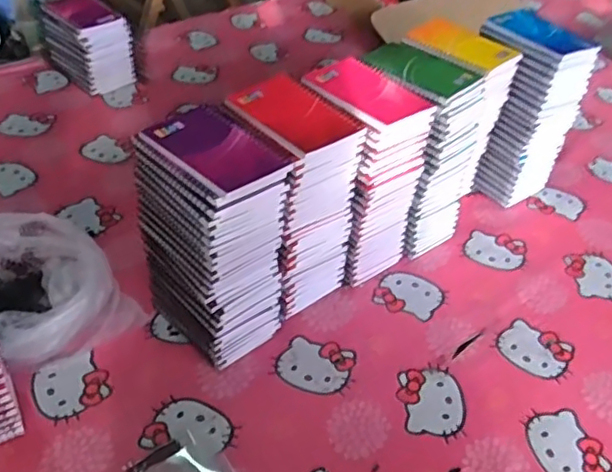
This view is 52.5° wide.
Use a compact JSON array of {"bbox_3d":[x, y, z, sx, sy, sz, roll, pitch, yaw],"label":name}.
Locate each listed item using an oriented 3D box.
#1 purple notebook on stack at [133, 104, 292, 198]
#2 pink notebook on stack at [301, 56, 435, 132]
[{"bbox_3d":[-0.087,-0.085,0.580,0.127,0.012,0.091,35,50,28],"label":"purple notebook on stack"},{"bbox_3d":[0.063,-0.158,0.671,0.088,0.010,0.128,-31,54,-33],"label":"pink notebook on stack"}]

